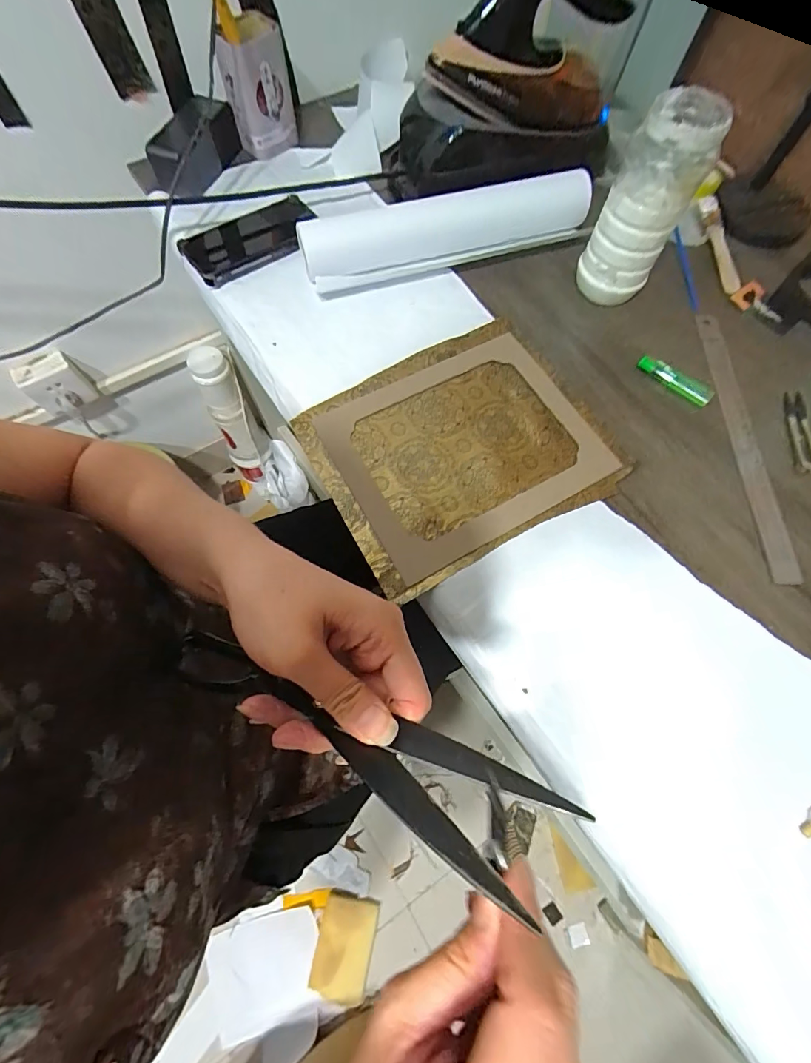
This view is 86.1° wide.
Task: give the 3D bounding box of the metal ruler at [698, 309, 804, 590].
[{"bbox_3d":[0.345,-0.098,0.445,0.034,0.006,0.307,4,69,-8],"label":"metal ruler"}]

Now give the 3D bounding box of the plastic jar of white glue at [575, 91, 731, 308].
[{"bbox_3d":[0.246,-0.334,0.456,0.081,0.171,0.074,1,69,-1],"label":"plastic jar of white glue"}]

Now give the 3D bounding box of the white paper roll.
[{"bbox_3d":[0.053,-0.357,0.515,0.350,0.056,0.070,-20,71,-9],"label":"white paper roll"}]

